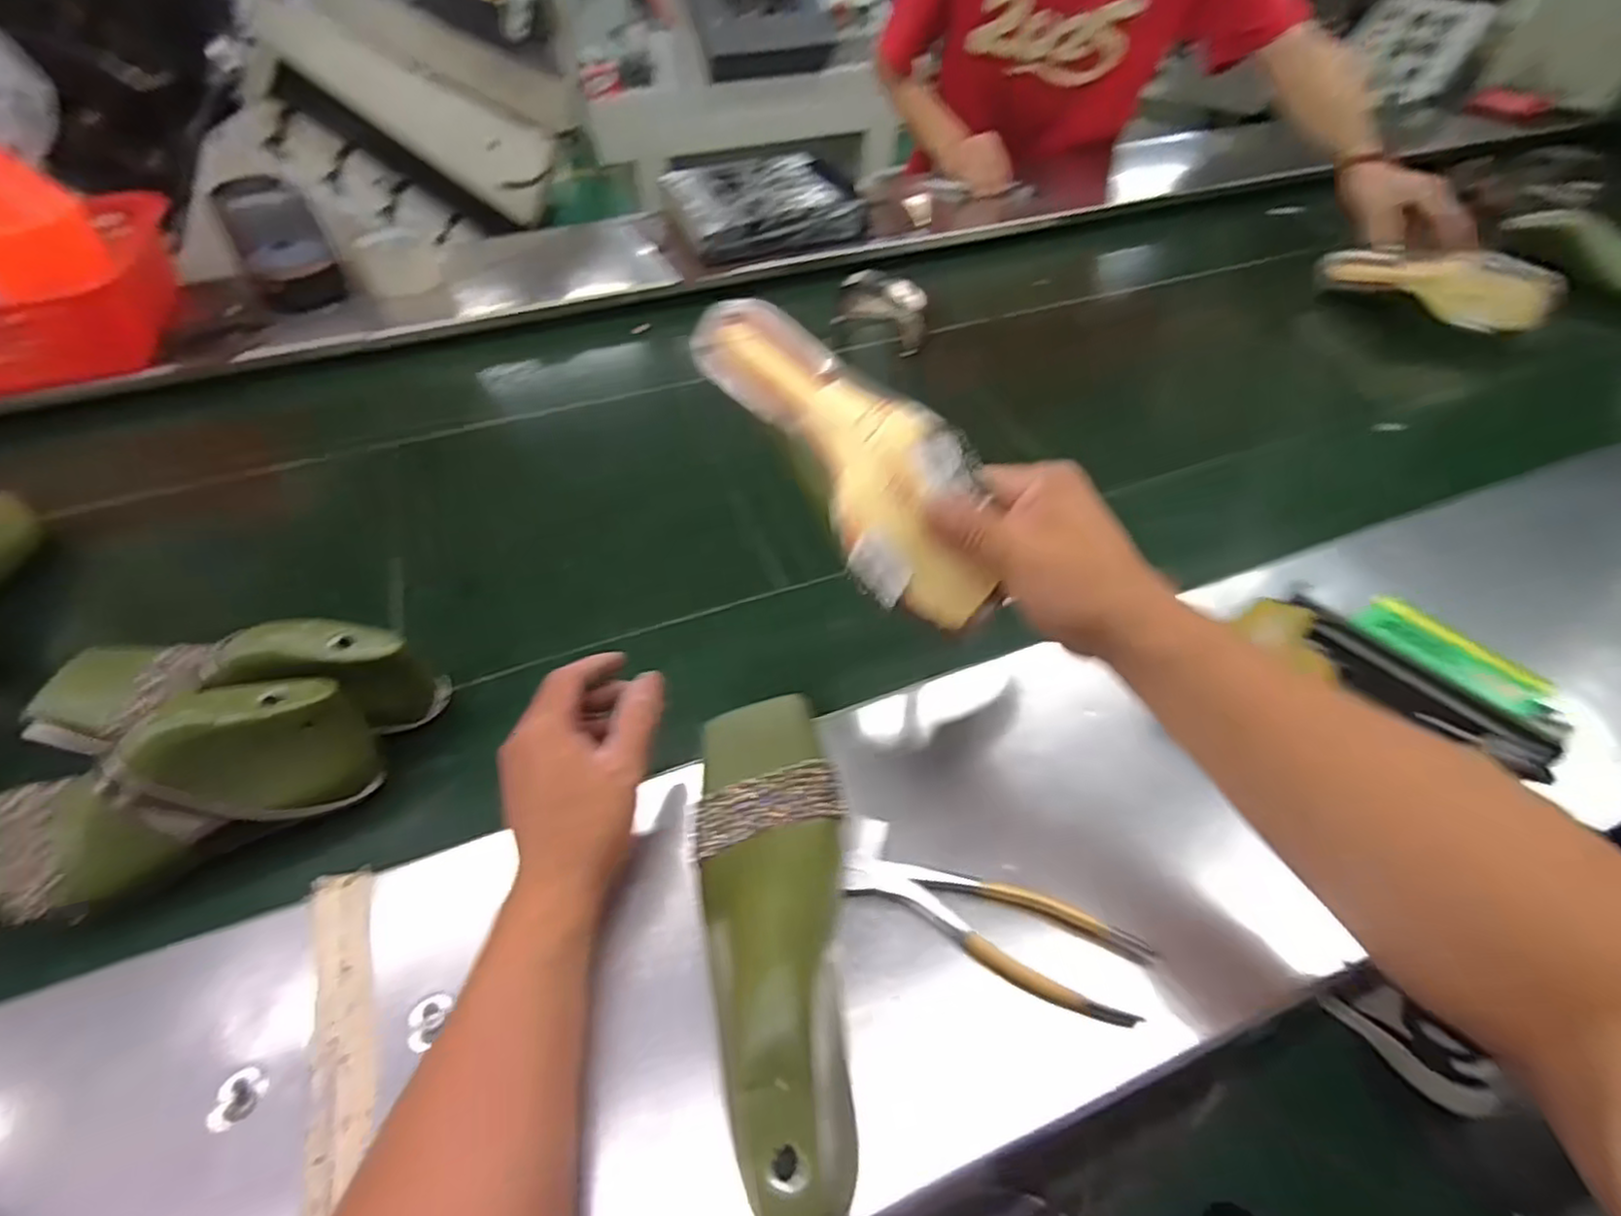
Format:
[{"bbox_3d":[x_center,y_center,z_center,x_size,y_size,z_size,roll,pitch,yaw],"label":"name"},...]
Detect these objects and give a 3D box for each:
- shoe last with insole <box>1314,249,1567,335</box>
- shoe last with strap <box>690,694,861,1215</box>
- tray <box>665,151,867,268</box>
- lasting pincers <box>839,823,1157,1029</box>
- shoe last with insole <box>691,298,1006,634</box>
[{"bbox_3d":[0.783,-0.417,0.881,0.075,0.086,0.256,-33,48,-9],"label":"shoe last with insole"},{"bbox_3d":[-0.013,0.162,0.345,0.080,0.118,0.234,-8,49,-6],"label":"shoe last with strap"},{"bbox_3d":[-0.072,-0.581,0.998,0.262,0.079,0.185,-23,52,-18],"label":"tray"},{"bbox_3d":[0.099,0.172,0.387,0.167,0.019,0.051,18,52,16],"label":"lasting pincers"},{"bbox_3d":[0.018,-0.090,0.378,0.068,0.058,0.229,-31,74,-23],"label":"shoe last with insole"}]

